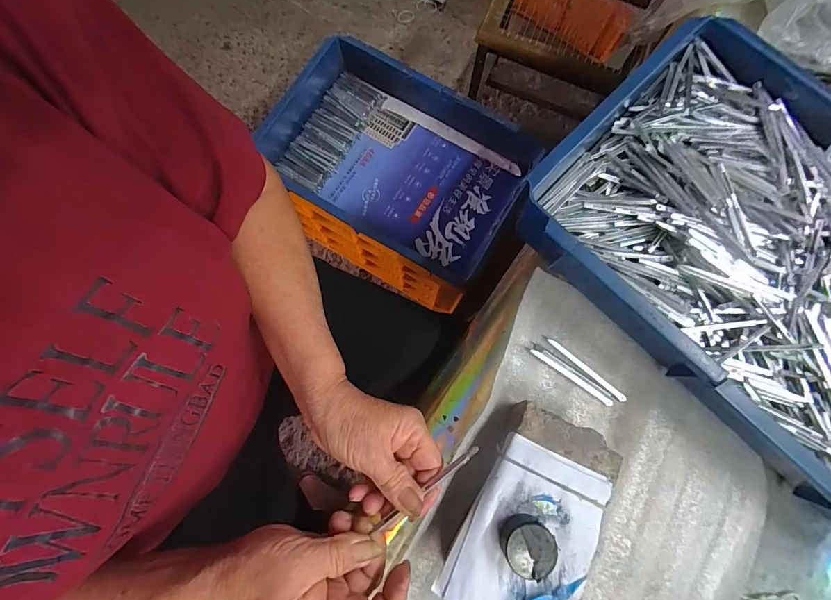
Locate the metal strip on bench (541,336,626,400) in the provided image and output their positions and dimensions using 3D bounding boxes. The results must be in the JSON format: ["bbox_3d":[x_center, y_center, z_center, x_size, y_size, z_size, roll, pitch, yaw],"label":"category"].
[{"bbox_3d":[0.162,0.065,0.374,0.093,0.004,0.008,40,80,7],"label":"metal strip on bench"}]

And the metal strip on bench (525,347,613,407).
[{"bbox_3d":[0.146,0.071,0.367,0.092,0.005,0.007,35,79,6],"label":"metal strip on bench"}]

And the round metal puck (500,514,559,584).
[{"bbox_3d":[0.085,0.186,0.294,0.036,0.022,0.037,0,78,-2],"label":"round metal puck"}]

